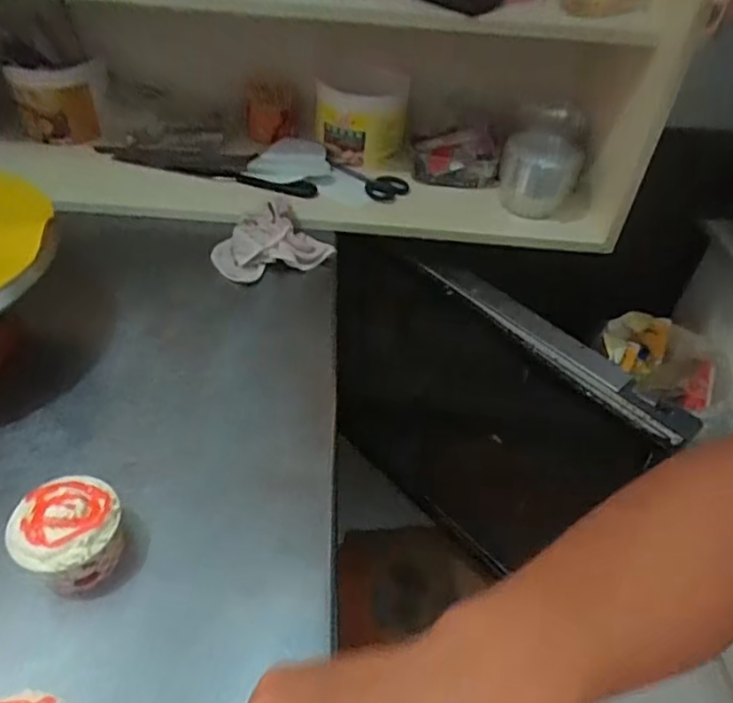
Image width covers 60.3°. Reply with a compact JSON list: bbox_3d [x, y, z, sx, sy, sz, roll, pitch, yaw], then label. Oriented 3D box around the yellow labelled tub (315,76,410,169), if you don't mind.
[{"bbox_3d":[-0.007,-0.367,1.009,0.139,0.126,0.138,1,43,-1],"label":"yellow labelled tub"}]

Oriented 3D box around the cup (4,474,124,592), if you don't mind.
[{"bbox_3d":[-0.234,0.146,0.504,0.067,0.062,0.079,34,51,26],"label":"cup"}]

